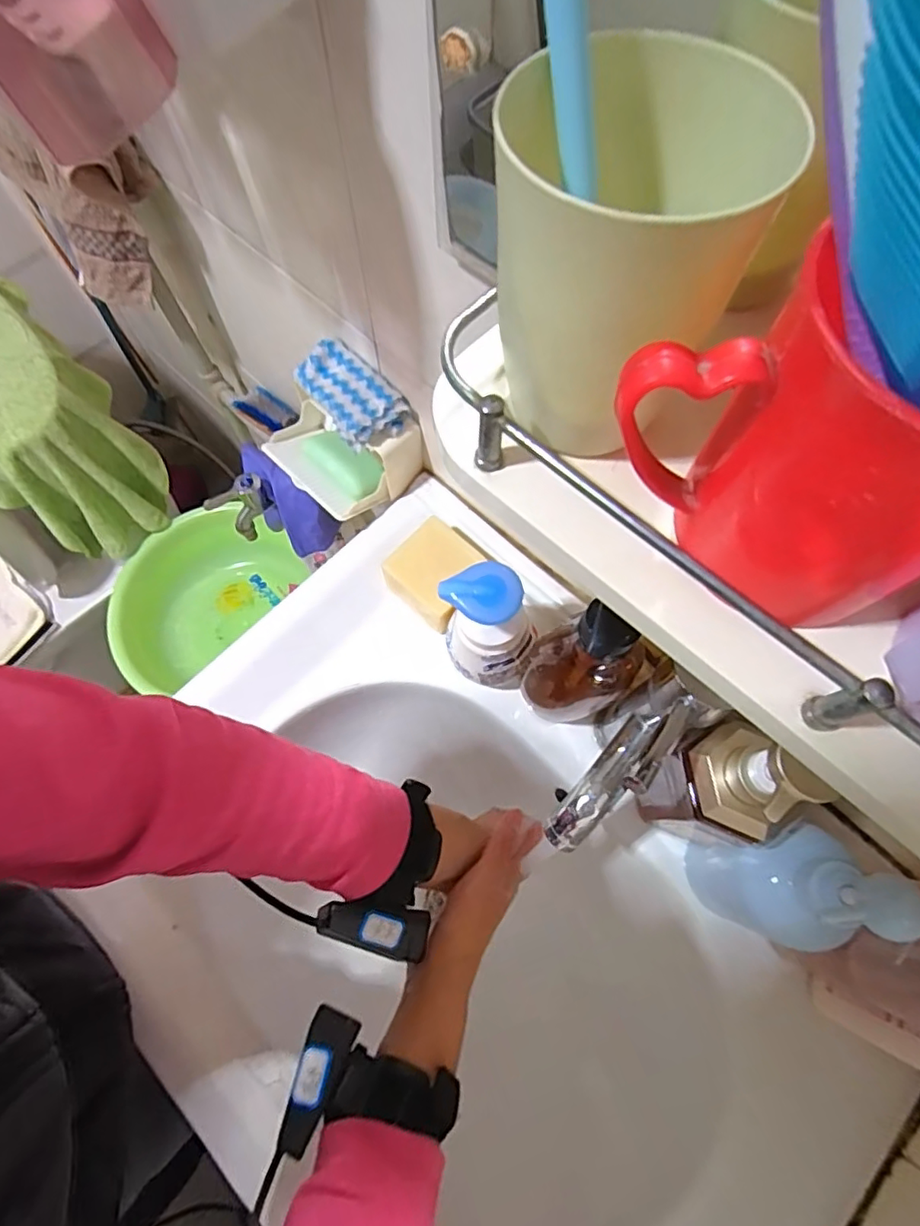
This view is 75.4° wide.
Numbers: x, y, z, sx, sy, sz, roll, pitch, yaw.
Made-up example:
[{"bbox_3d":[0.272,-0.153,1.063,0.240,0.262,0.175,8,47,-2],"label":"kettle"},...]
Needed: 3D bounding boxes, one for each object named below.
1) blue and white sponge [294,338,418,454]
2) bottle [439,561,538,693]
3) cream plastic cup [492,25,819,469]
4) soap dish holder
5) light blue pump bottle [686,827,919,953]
[{"bbox_3d":[-0.093,-0.182,0.503,0.094,0.034,0.058,40,75,14],"label":"blue and white sponge"},{"bbox_3d":[0.021,0.014,0.465,0.067,0.151,0.062,-8,70,-3],"label":"bottle"},{"bbox_3d":[0.047,-0.108,0.193,0.076,0.103,0.076,0,70,0],"label":"cream plastic cup"},{"bbox_3d":[-0.113,-0.156,0.550,0.103,0.065,0.117,-40,75,-14],"label":"soap dish holder"},{"bbox_3d":[0.207,0.179,0.380,0.048,0.195,0.068,-10,70,-4],"label":"light blue pump bottle"}]

